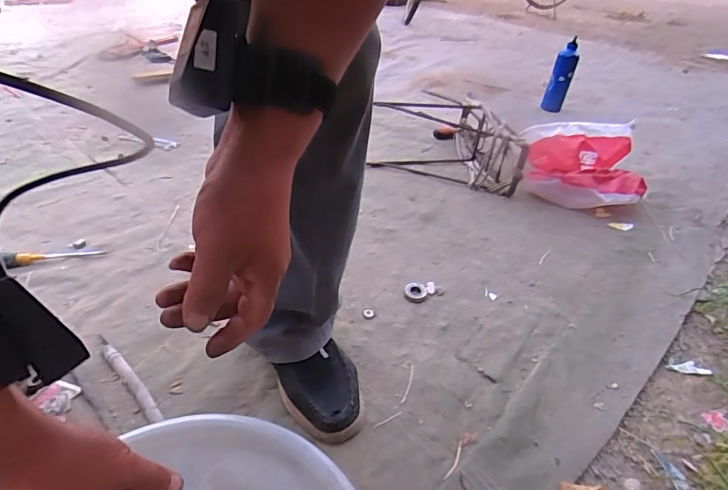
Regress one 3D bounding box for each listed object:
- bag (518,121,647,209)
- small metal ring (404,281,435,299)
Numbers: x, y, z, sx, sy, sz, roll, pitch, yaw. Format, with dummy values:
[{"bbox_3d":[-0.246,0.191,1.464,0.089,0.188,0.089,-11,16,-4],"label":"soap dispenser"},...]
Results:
[{"bbox_3d":[0.530,-0.194,1.129,0.258,0.142,0.264,8,37,4],"label":"bag"},{"bbox_3d":[0.100,0.080,0.820,0.053,0.009,0.038,0,37,-6],"label":"small metal ring"}]

